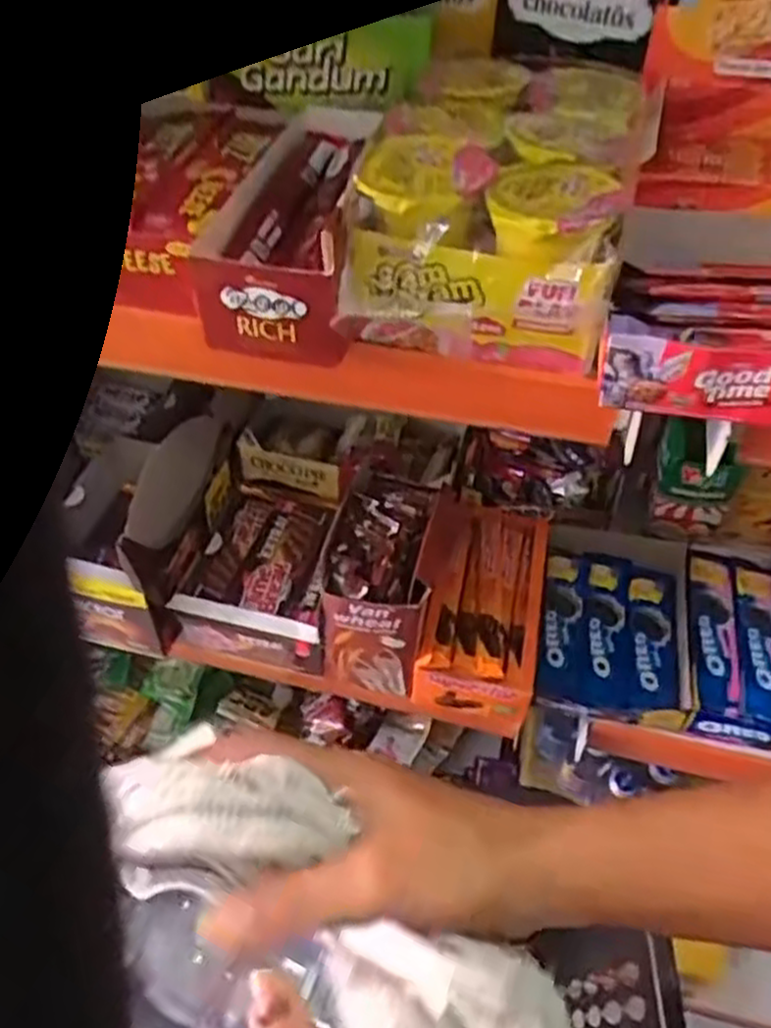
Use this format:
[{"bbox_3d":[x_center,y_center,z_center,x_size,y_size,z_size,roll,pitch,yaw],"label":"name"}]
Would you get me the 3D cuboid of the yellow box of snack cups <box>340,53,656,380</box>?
[{"bbox_3d":[0.069,-0.180,0.468,0.138,0.089,0.219,13,51,10],"label":"yellow box of snack cups"}]

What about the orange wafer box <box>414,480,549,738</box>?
[{"bbox_3d":[0.092,0.088,0.774,0.116,0.089,0.210,10,51,7],"label":"orange wafer box"}]

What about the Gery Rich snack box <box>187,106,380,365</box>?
[{"bbox_3d":[-0.056,-0.185,0.486,0.083,0.063,0.204,5,50,3],"label":"Gery Rich snack box"}]

